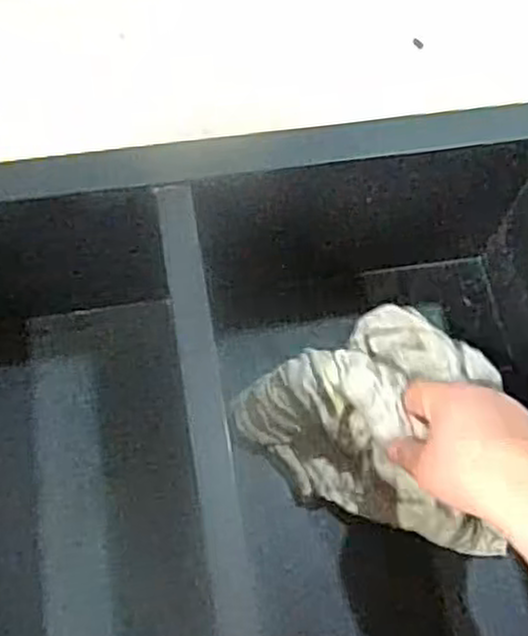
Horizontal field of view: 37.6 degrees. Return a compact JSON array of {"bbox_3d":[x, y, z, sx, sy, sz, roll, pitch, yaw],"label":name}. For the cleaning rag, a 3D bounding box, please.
[{"bbox_3d":[0.087,0.060,0.541,0.191,0.075,0.149,18,67,5],"label":"cleaning rag"}]

